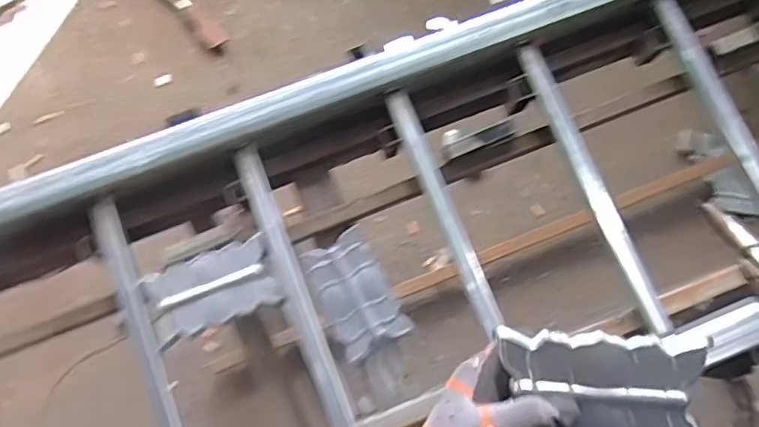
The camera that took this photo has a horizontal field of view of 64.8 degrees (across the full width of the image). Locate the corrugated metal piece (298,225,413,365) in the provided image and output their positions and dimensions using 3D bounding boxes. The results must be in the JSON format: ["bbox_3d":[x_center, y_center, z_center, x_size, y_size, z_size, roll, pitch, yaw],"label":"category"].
[{"bbox_3d":[-0.027,0.086,0.660,0.072,0.016,0.129,-27,79,-6],"label":"corrugated metal piece"}]

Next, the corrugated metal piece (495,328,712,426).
[{"bbox_3d":[0.149,0.120,0.403,0.127,0.009,0.078,-2,93,9],"label":"corrugated metal piece"}]

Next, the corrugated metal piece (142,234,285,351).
[{"bbox_3d":[-0.179,0.081,0.637,0.136,0.013,0.075,-20,78,-5],"label":"corrugated metal piece"}]

